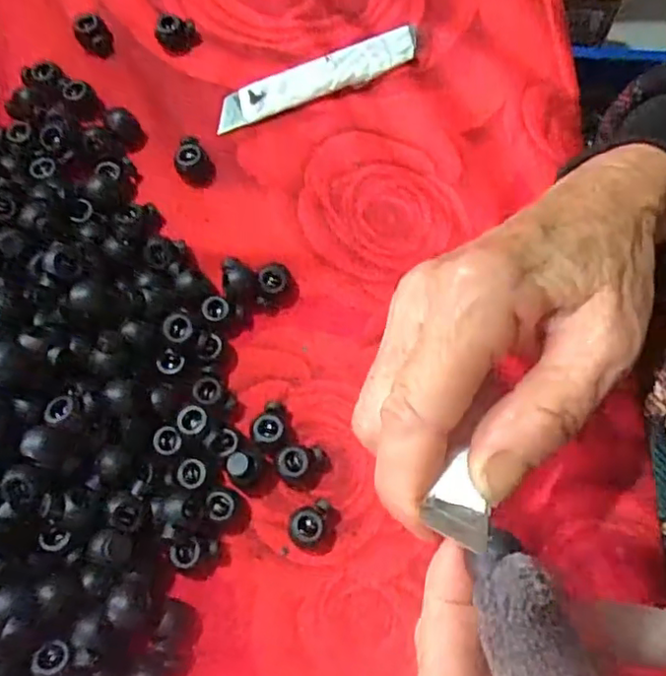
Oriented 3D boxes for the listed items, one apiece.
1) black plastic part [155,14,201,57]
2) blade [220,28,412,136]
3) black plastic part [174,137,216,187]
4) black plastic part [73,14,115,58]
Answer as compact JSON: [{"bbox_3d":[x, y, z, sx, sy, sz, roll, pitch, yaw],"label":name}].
[{"bbox_3d":[-0.076,-0.149,0.307,0.019,0.012,0.015,-42,74,-13],"label":"black plastic part"},{"bbox_3d":[-0.008,-0.125,0.299,0.100,0.004,0.021,-21,85,-2],"label":"blade"},{"bbox_3d":[-0.063,-0.078,0.284,0.015,0.010,0.020,-35,72,-11],"label":"black plastic part"},{"bbox_3d":[-0.116,-0.147,0.308,0.016,0.011,0.017,0,72,0],"label":"black plastic part"}]

